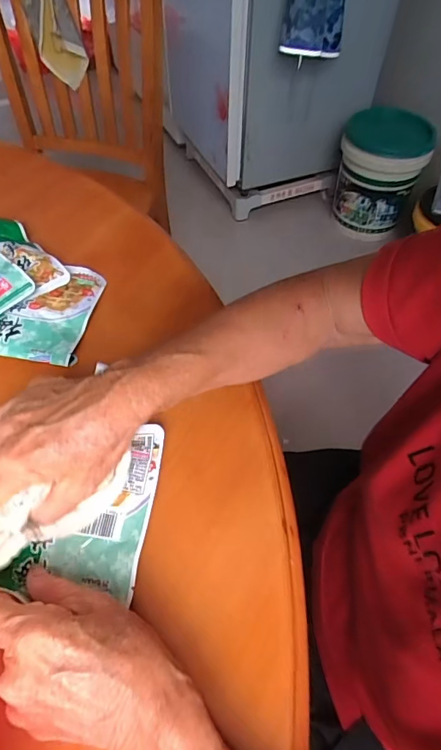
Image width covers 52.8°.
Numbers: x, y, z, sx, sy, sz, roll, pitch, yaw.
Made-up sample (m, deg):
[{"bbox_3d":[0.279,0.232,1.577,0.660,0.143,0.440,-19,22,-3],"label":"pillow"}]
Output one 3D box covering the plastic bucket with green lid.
[{"bbox_3d":[0.552,-0.700,1.546,0.262,0.339,0.252,0,56,0],"label":"plastic bucket with green lid"}]

